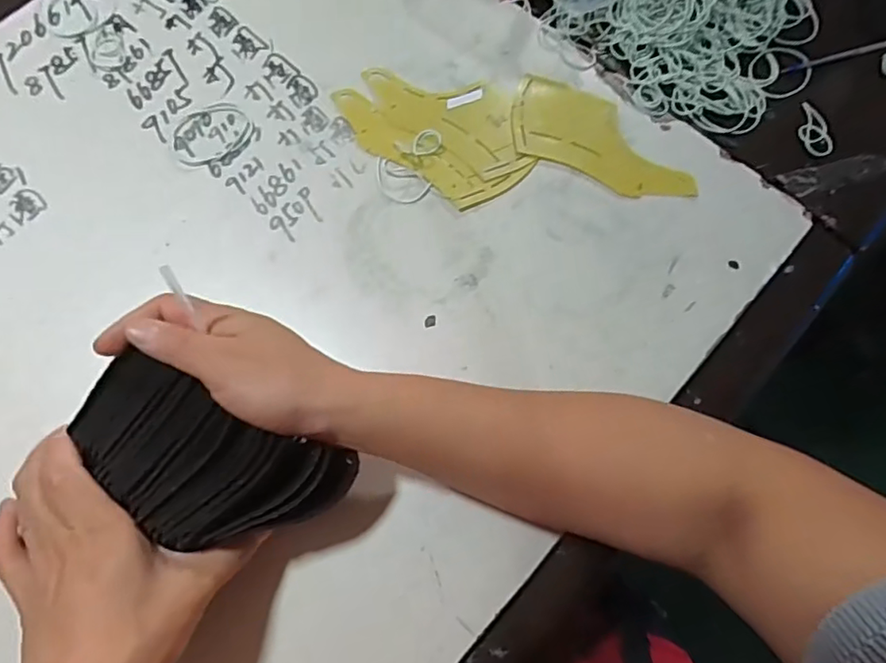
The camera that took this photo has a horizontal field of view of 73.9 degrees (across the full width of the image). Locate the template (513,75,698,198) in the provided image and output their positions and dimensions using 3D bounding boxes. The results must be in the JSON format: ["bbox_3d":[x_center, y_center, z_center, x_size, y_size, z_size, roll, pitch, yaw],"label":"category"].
[{"bbox_3d":[0.117,-0.140,0.434,0.143,0.006,0.066,25,73,8],"label":"template"}]

